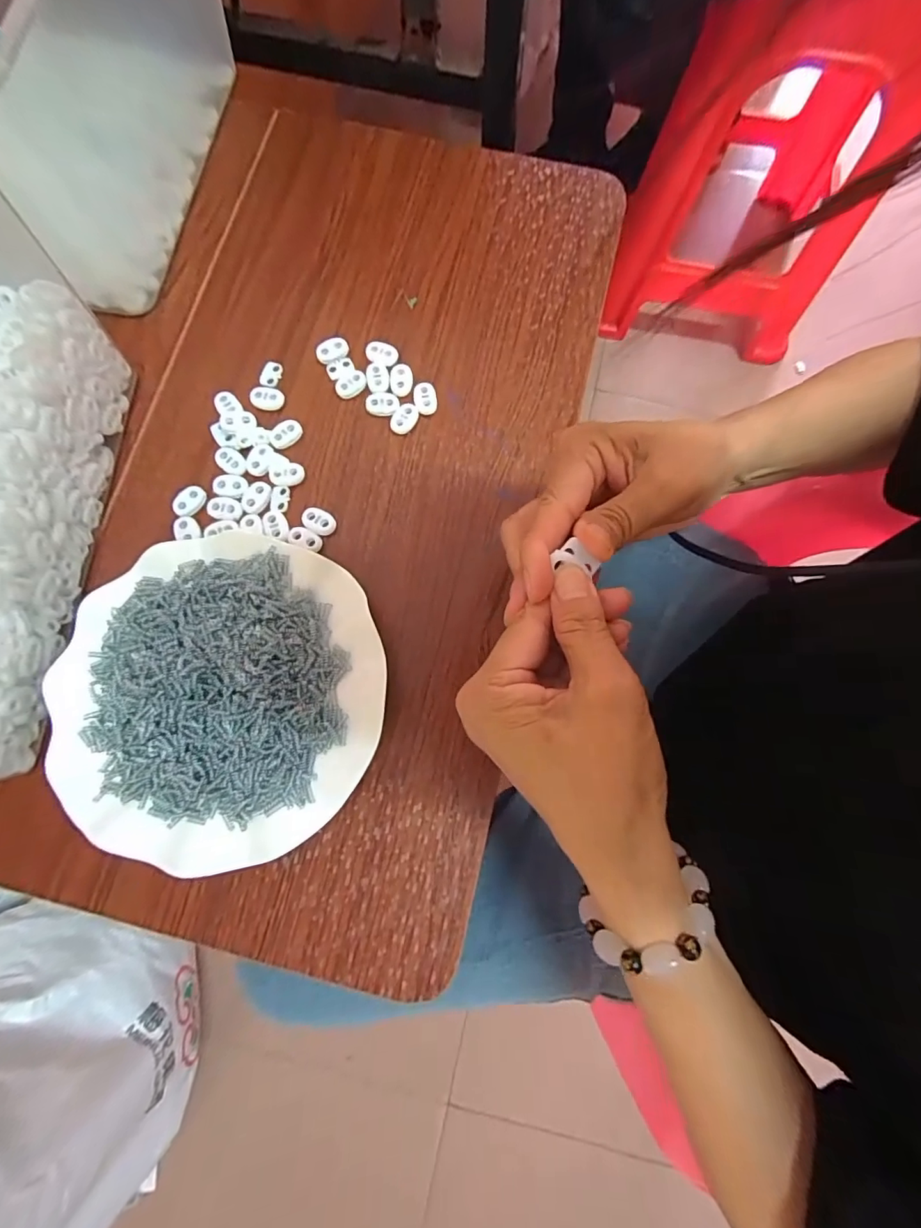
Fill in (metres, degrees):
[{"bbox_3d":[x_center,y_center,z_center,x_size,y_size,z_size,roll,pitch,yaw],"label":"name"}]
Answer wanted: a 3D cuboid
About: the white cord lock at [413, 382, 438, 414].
[{"bbox_3d":[-0.025,-0.149,0.334,0.016,0.008,0.022,-12,79,-4],"label":"white cord lock"}]

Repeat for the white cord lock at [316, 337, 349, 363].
[{"bbox_3d":[-0.090,-0.184,0.340,0.022,0.009,0.015,-16,80,-4],"label":"white cord lock"}]

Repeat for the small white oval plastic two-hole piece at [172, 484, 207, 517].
[{"bbox_3d":[-0.178,-0.074,0.317,0.015,0.004,0.022,39,81,6],"label":"small white oval plastic two-hole piece"}]

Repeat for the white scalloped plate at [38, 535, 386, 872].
[{"bbox_3d":[-0.137,0.045,0.283,0.178,0.027,0.180,0,79,-1],"label":"white scalloped plate"}]

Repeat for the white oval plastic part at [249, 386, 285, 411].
[{"bbox_3d":[-0.133,-0.148,0.333,0.023,0.005,0.015,4,79,-1],"label":"white oval plastic part"}]

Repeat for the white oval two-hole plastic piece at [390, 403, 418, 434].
[{"bbox_3d":[-0.039,-0.134,0.331,0.015,0.007,0.021,38,80,6],"label":"white oval two-hole plastic piece"}]

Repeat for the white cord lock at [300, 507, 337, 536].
[{"bbox_3d":[-0.093,-0.061,0.316,0.024,0.005,0.015,36,80,5],"label":"white cord lock"}]

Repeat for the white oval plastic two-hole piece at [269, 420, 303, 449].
[{"bbox_3d":[-0.119,-0.123,0.328,0.023,0.006,0.015,-40,82,-8],"label":"white oval plastic two-hole piece"}]

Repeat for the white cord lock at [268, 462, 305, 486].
[{"bbox_3d":[-0.116,-0.093,0.322,0.023,0.004,0.015,-3,79,-2],"label":"white cord lock"}]

